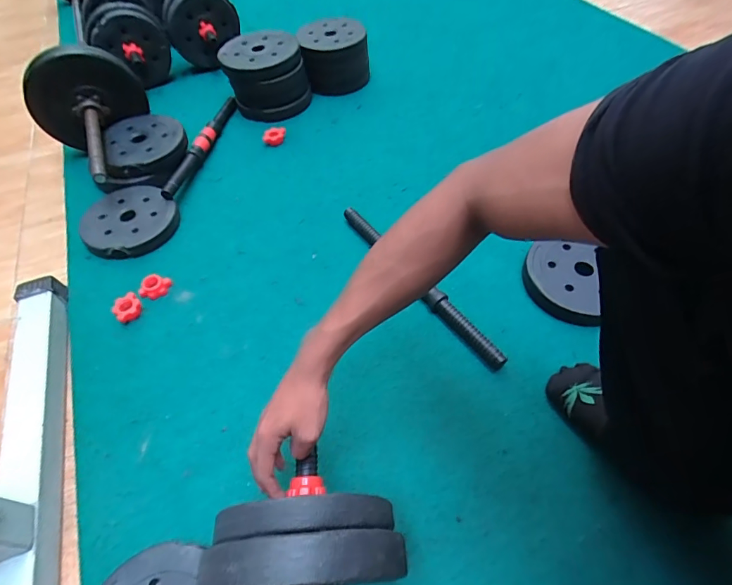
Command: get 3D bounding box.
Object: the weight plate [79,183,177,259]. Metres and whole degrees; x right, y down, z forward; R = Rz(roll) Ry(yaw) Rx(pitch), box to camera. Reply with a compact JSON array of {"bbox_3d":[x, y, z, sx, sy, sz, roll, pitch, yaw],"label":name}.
[{"bbox_3d":[-0.449,-0.135,0.820,0.170,0.040,0.162,-23,57,-12],"label":"weight plate"}]

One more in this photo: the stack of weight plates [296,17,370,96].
[{"bbox_3d":[-0.075,-0.588,1.059,0.157,0.130,0.142,-5,55,0],"label":"stack of weight plates"}]

